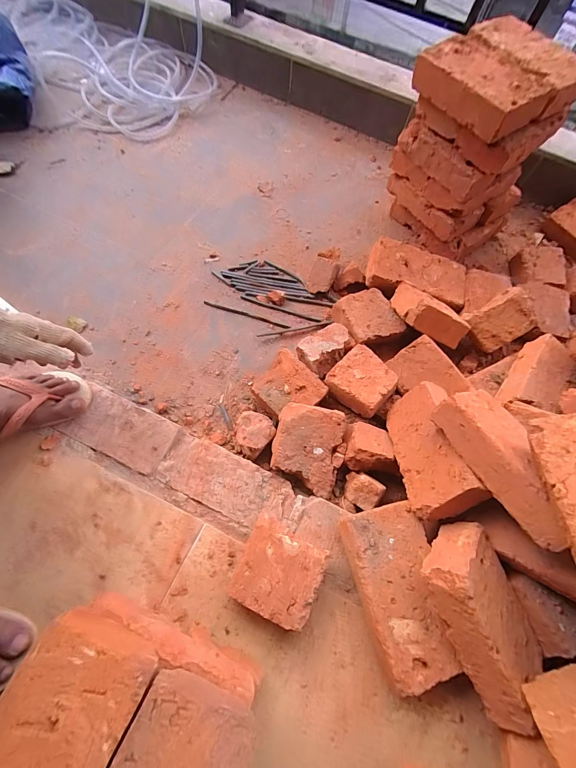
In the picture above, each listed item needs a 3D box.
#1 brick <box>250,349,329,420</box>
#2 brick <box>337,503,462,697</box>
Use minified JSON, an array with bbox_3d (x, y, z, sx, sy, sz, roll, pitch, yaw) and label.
[{"bbox_3d":[-0.001,0.009,0.596,0.112,0.046,0.103,40,69,12],"label":"brick"},{"bbox_3d":[0.145,0.268,0.439,0.106,0.053,0.197,-12,71,-8],"label":"brick"}]

